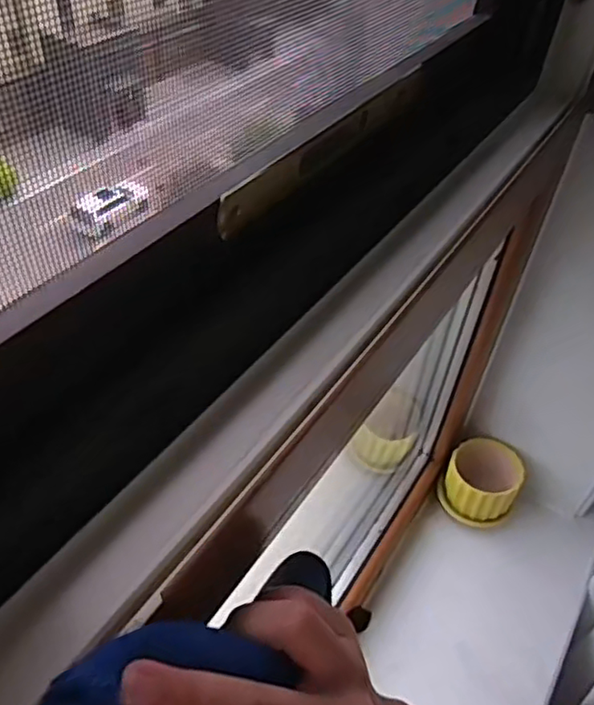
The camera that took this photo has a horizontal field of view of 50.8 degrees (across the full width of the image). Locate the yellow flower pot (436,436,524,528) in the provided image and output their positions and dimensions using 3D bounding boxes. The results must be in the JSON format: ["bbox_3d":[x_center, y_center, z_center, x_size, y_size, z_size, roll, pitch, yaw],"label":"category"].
[{"bbox_3d":[0.224,0.159,0.767,0.086,0.073,0.080,3,45,-3],"label":"yellow flower pot"}]

